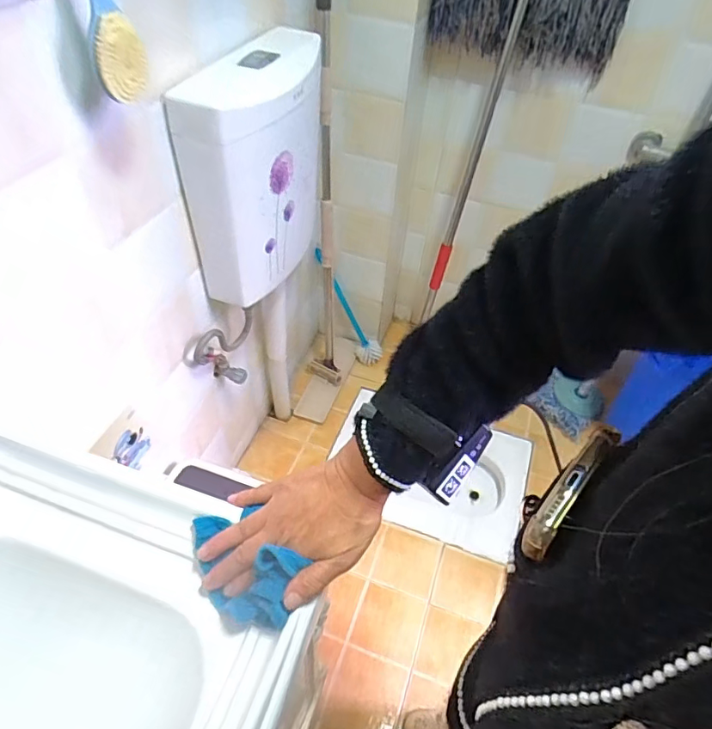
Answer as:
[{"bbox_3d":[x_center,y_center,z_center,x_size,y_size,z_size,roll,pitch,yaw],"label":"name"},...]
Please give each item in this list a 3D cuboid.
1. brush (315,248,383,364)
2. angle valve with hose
[{"bbox_3d":[-0.041,-0.194,1.724,0.099,0.450,0.076,0,36,45],"label":"brush"},{"bbox_3d":[-0.293,-0.025,1.131,0.076,0.181,0.166,17,49,12],"label":"angle valve with hose"}]

